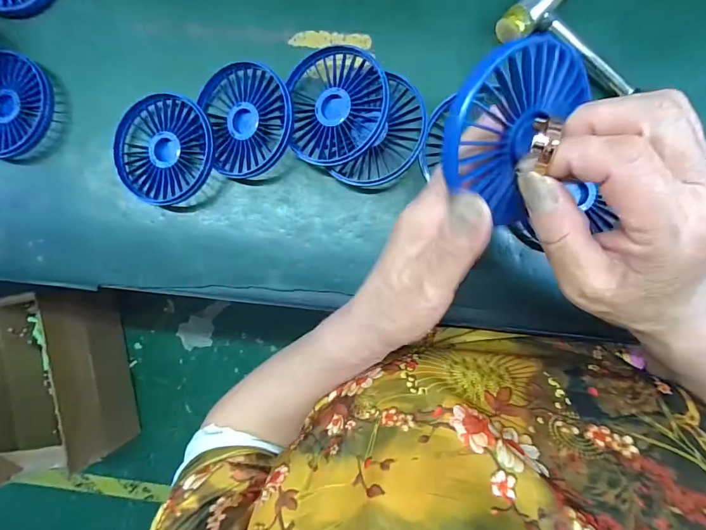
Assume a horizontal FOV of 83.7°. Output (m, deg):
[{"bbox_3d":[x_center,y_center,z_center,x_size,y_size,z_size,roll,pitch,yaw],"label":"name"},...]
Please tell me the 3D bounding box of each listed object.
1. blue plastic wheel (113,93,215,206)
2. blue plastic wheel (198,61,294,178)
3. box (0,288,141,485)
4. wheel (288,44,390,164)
[{"bbox_3d":[-0.153,-0.094,0.323,0.084,0.022,0.085,0,90,5],"label":"blue plastic wheel"},{"bbox_3d":[-0.085,-0.116,0.316,0.075,0.013,0.084,-12,90,14],"label":"blue plastic wheel"},{"bbox_3d":[-0.711,0.264,0.974,0.236,0.263,0.394,-14,89,3],"label":"box"},{"bbox_3d":[-0.011,-0.123,0.307,0.082,0.019,0.086,1,93,22],"label":"wheel"}]

